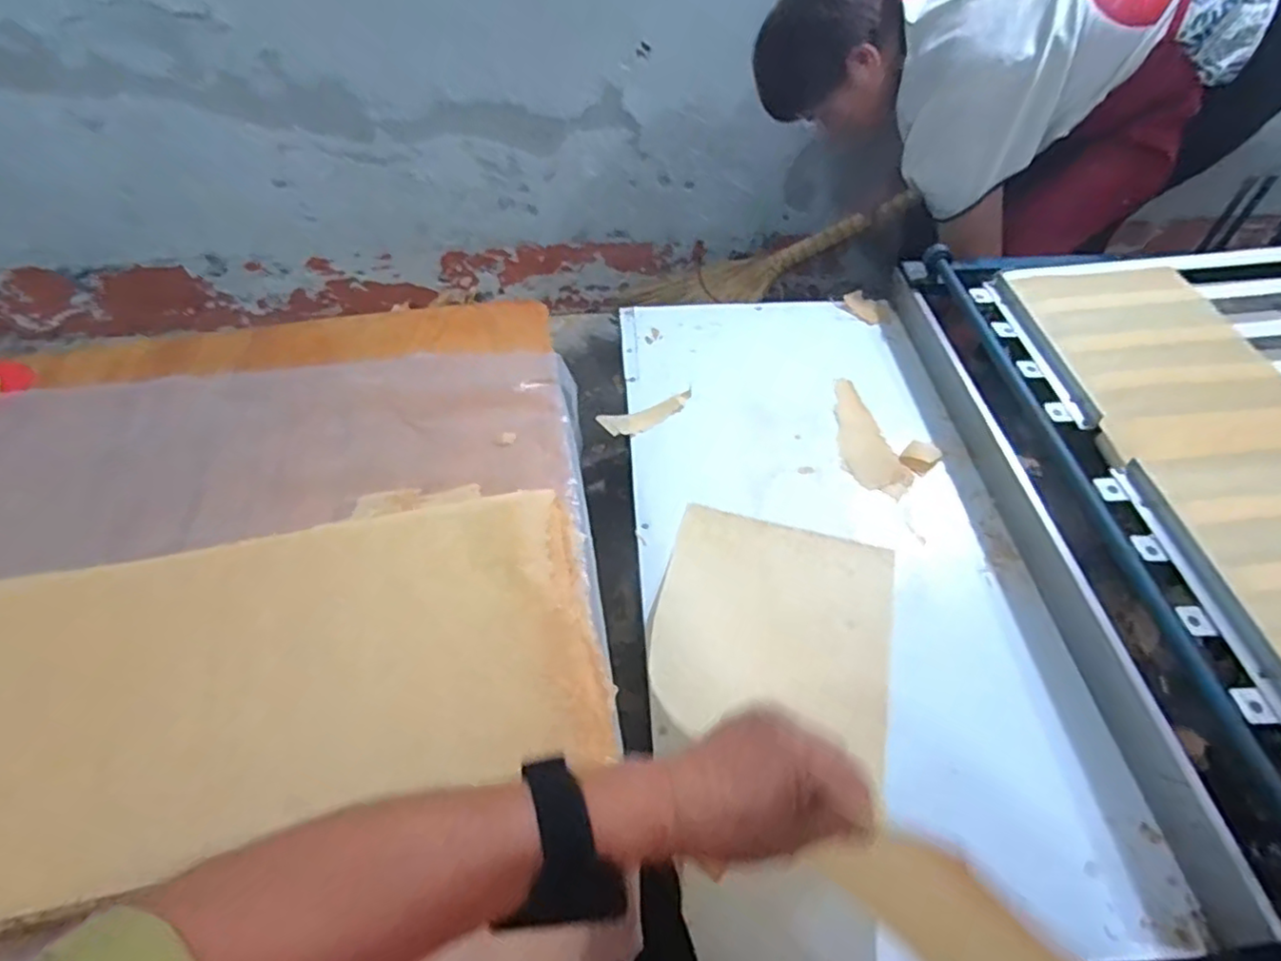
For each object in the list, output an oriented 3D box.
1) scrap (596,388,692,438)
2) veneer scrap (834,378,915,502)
[{"bbox_3d":[0.012,-0.092,0.951,0.142,0.018,0.049,-15,53,-13],"label":"scrap"},{"bbox_3d":[0.306,-0.062,0.928,0.083,0.008,0.220,-11,52,-10],"label":"veneer scrap"}]

